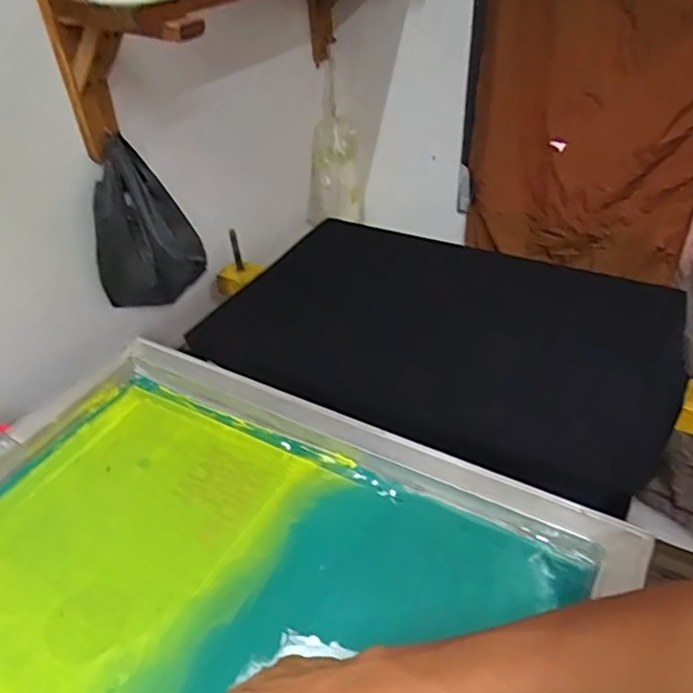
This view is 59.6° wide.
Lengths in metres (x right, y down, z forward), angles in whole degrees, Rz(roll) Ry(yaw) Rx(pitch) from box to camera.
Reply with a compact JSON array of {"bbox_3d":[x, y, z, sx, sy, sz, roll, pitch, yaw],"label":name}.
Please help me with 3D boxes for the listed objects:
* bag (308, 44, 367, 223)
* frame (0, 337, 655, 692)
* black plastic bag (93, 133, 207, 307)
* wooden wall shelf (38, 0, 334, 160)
[{"bbox_3d":[-0.031,-0.407,1.270,0.125,0.304,0.043,-3,39,0],"label":"bag"},{"bbox_3d":[-0.127,0.220,0.551,0.666,0.041,0.461,17,43,26],"label":"frame"},{"bbox_3d":[-0.294,-0.165,0.870,0.153,0.215,0.072,-12,40,-11],"label":"black plastic bag"},{"bbox_3d":[-0.120,-0.459,0.875,0.236,0.208,0.600,21,45,26],"label":"wooden wall shelf"}]

